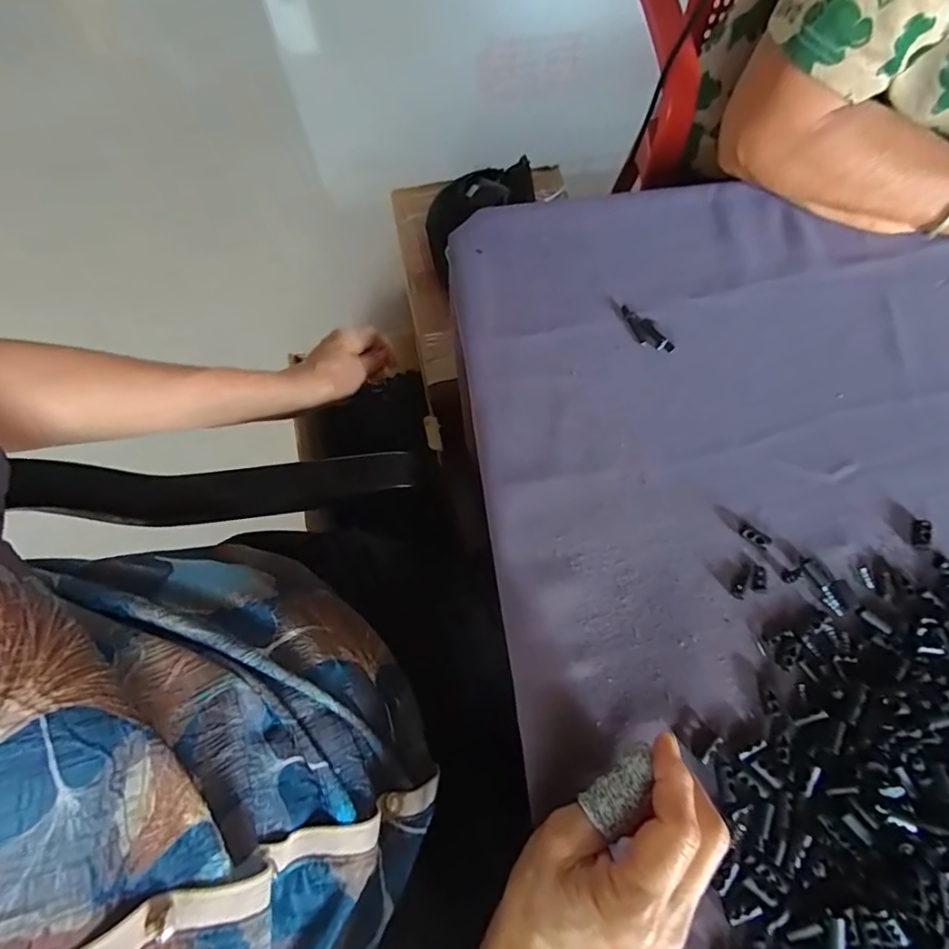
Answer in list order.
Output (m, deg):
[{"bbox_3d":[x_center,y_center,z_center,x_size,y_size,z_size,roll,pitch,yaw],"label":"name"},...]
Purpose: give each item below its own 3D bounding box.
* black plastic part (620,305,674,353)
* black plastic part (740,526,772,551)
[{"bbox_3d":[0.130,-0.110,0.397,0.019,0.004,0.049,-26,71,-9],"label":"black plastic part"},{"bbox_3d":[0.184,0.041,0.342,0.019,0.006,0.010,35,74,13],"label":"black plastic part"}]

